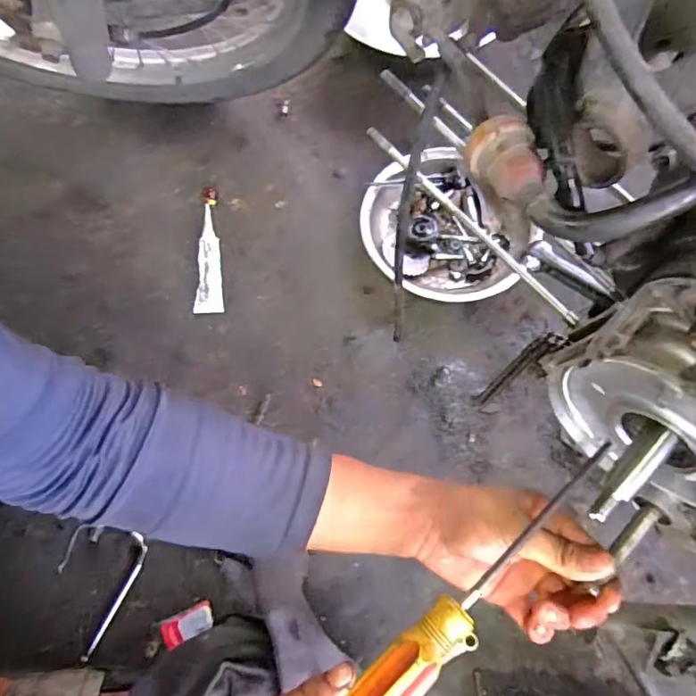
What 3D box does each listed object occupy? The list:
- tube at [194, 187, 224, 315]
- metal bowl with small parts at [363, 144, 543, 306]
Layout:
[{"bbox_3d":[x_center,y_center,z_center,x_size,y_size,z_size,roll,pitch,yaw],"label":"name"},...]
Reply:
[{"bbox_3d":[-0.176,-0.128,0.665,0.033,0.012,0.177,-4,71,0],"label":"tube"},{"bbox_3d":[0.120,-0.149,0.646,0.197,0.041,0.192,-1,71,2],"label":"metal bowl with small parts"}]

